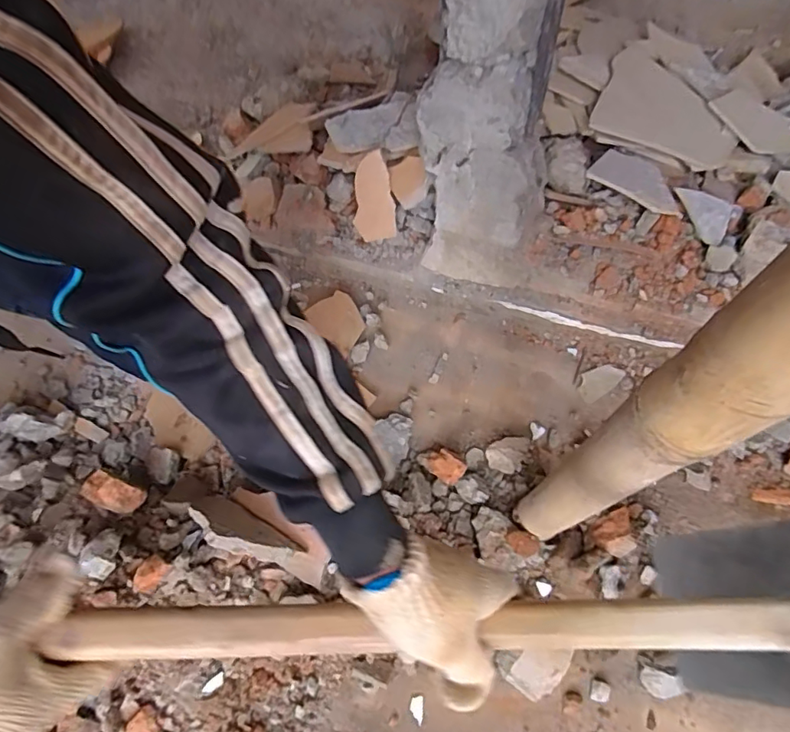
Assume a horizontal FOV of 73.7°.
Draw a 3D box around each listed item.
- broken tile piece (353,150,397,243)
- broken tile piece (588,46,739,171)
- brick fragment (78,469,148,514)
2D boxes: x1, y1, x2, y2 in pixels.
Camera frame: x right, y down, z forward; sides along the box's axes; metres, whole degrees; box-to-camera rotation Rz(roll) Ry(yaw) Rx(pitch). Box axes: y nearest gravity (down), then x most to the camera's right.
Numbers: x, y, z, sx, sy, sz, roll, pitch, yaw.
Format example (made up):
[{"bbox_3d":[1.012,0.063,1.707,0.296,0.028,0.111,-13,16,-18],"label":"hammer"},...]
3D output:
[{"bbox_3d":[-0.041,-0.293,0.928,0.086,0.140,0.014,-5,21,32],"label":"broken tile piece"},{"bbox_3d":[0.489,-0.458,0.939,0.243,0.016,0.238,24,67,2],"label":"broken tile piece"},{"bbox_3d":[-0.399,0.177,0.737,0.085,0.035,0.040,20,67,13],"label":"brick fragment"}]

